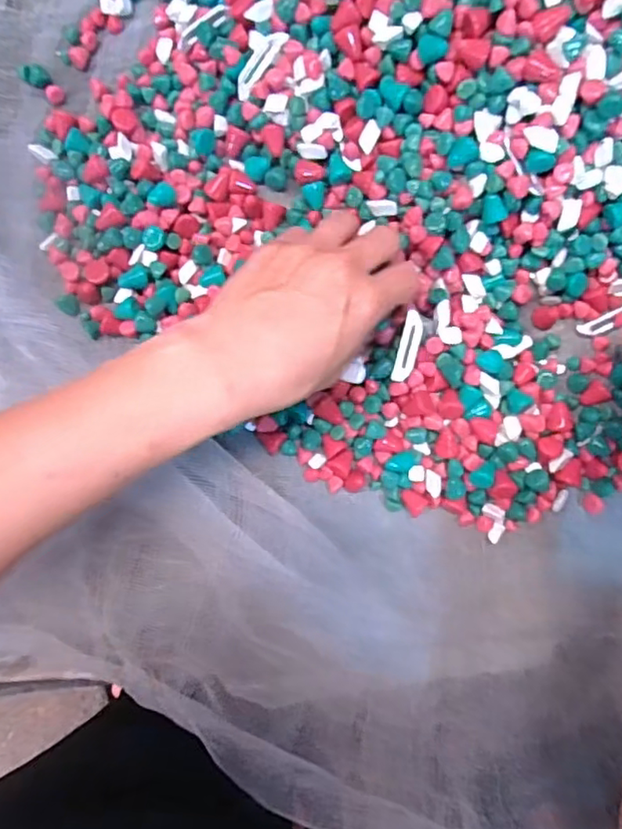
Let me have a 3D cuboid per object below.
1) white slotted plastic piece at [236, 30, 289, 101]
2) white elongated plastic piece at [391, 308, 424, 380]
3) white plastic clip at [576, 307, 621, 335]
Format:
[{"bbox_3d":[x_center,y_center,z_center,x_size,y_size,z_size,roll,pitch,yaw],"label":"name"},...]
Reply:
[{"bbox_3d":[-0.032,-0.199,0.336,0.020,0.005,0.040,35,107,-2],"label":"white slotted plastic piece"},{"bbox_3d":[0.055,-0.039,0.339,0.010,0.006,0.040,15,90,-2],"label":"white elongated plastic piece"},{"bbox_3d":[0.177,-0.056,0.354,0.034,0.006,0.010,-26,91,-1],"label":"white plastic clip"}]

